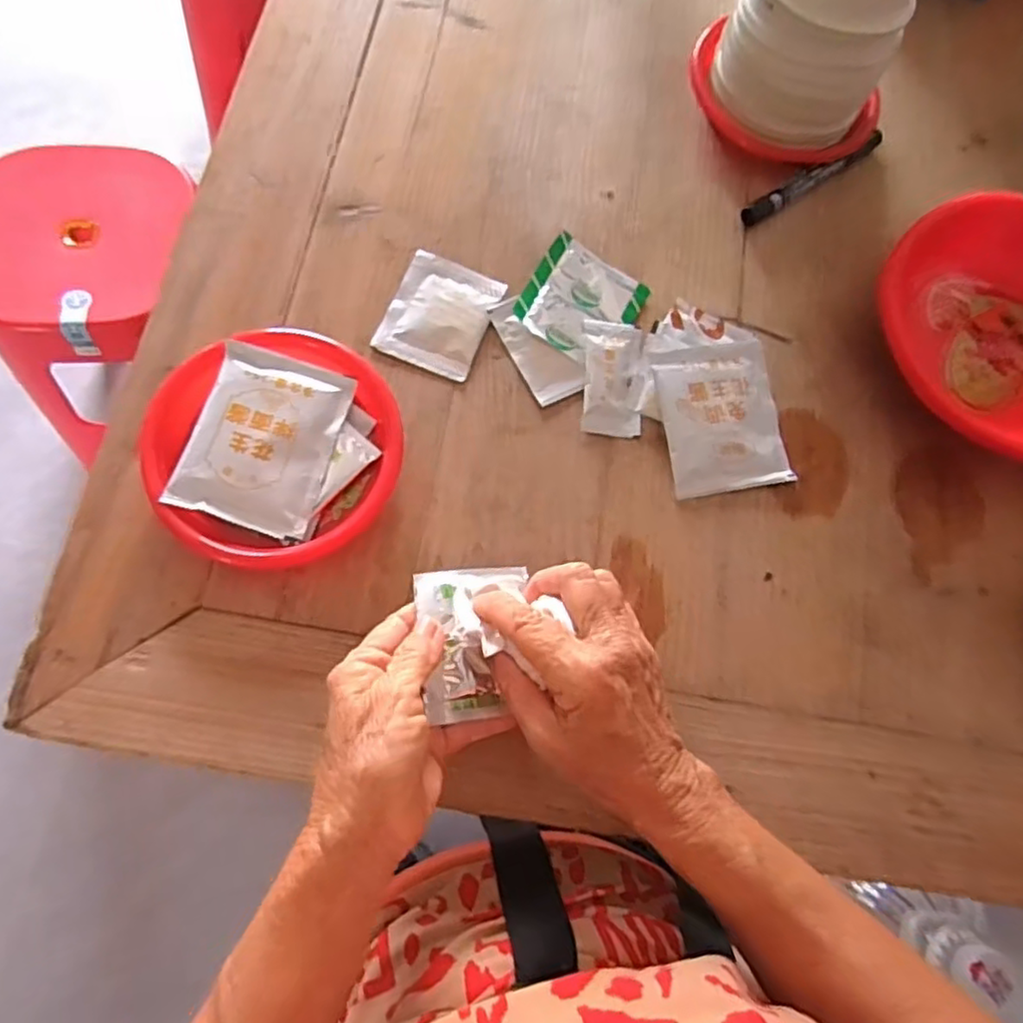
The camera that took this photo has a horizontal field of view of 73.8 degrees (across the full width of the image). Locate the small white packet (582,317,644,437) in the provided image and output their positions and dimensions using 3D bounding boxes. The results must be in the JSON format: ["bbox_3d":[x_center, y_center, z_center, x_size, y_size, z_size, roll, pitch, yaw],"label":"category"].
[{"bbox_3d":[0.065,-0.089,0.440,0.038,0.010,0.078,6,72,-5],"label":"small white packet"}]

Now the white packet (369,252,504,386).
[{"bbox_3d":[-0.047,-0.128,0.446,0.063,0.011,0.075,23,71,1],"label":"white packet"}]

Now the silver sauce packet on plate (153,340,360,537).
[{"bbox_3d":[-0.143,-0.042,0.394,0.078,0.008,0.101,17,74,-8],"label":"silver sauce packet on plate"}]

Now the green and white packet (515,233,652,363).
[{"bbox_3d":[0.046,-0.139,0.453,0.070,0.013,0.076,31,71,4],"label":"green and white packet"}]

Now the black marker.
[{"bbox_3d":[0.224,-0.245,0.498,0.134,0.011,0.015,-31,78,-15],"label":"black marker"}]

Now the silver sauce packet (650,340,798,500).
[{"bbox_3d":[0.135,-0.060,0.435,0.077,0.018,0.091,-10,74,-5],"label":"silver sauce packet"}]

